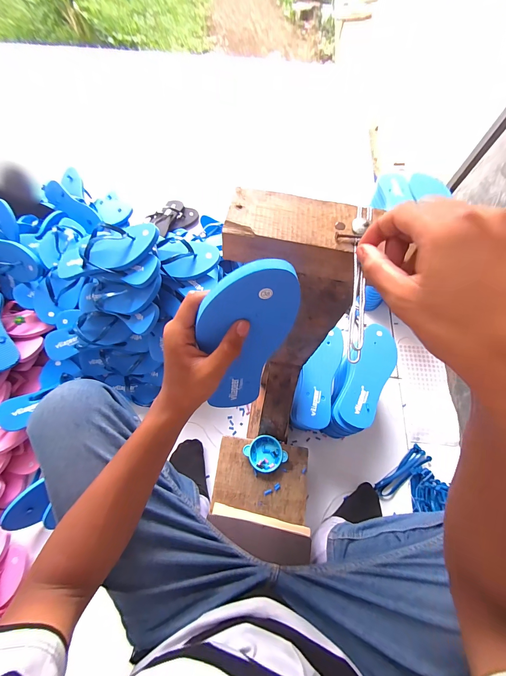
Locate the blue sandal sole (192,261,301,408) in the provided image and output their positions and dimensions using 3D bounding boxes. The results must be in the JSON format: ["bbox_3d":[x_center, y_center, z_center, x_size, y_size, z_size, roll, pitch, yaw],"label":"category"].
[{"bbox_3d":[-0.016,0.018,0.296,0.087,0.232,0.013,-2,52,-16],"label":"blue sandal sole"}]

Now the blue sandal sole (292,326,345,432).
[{"bbox_3d":[0.149,0.081,0.615,0.082,0.010,0.234,15,68,6],"label":"blue sandal sole"}]

